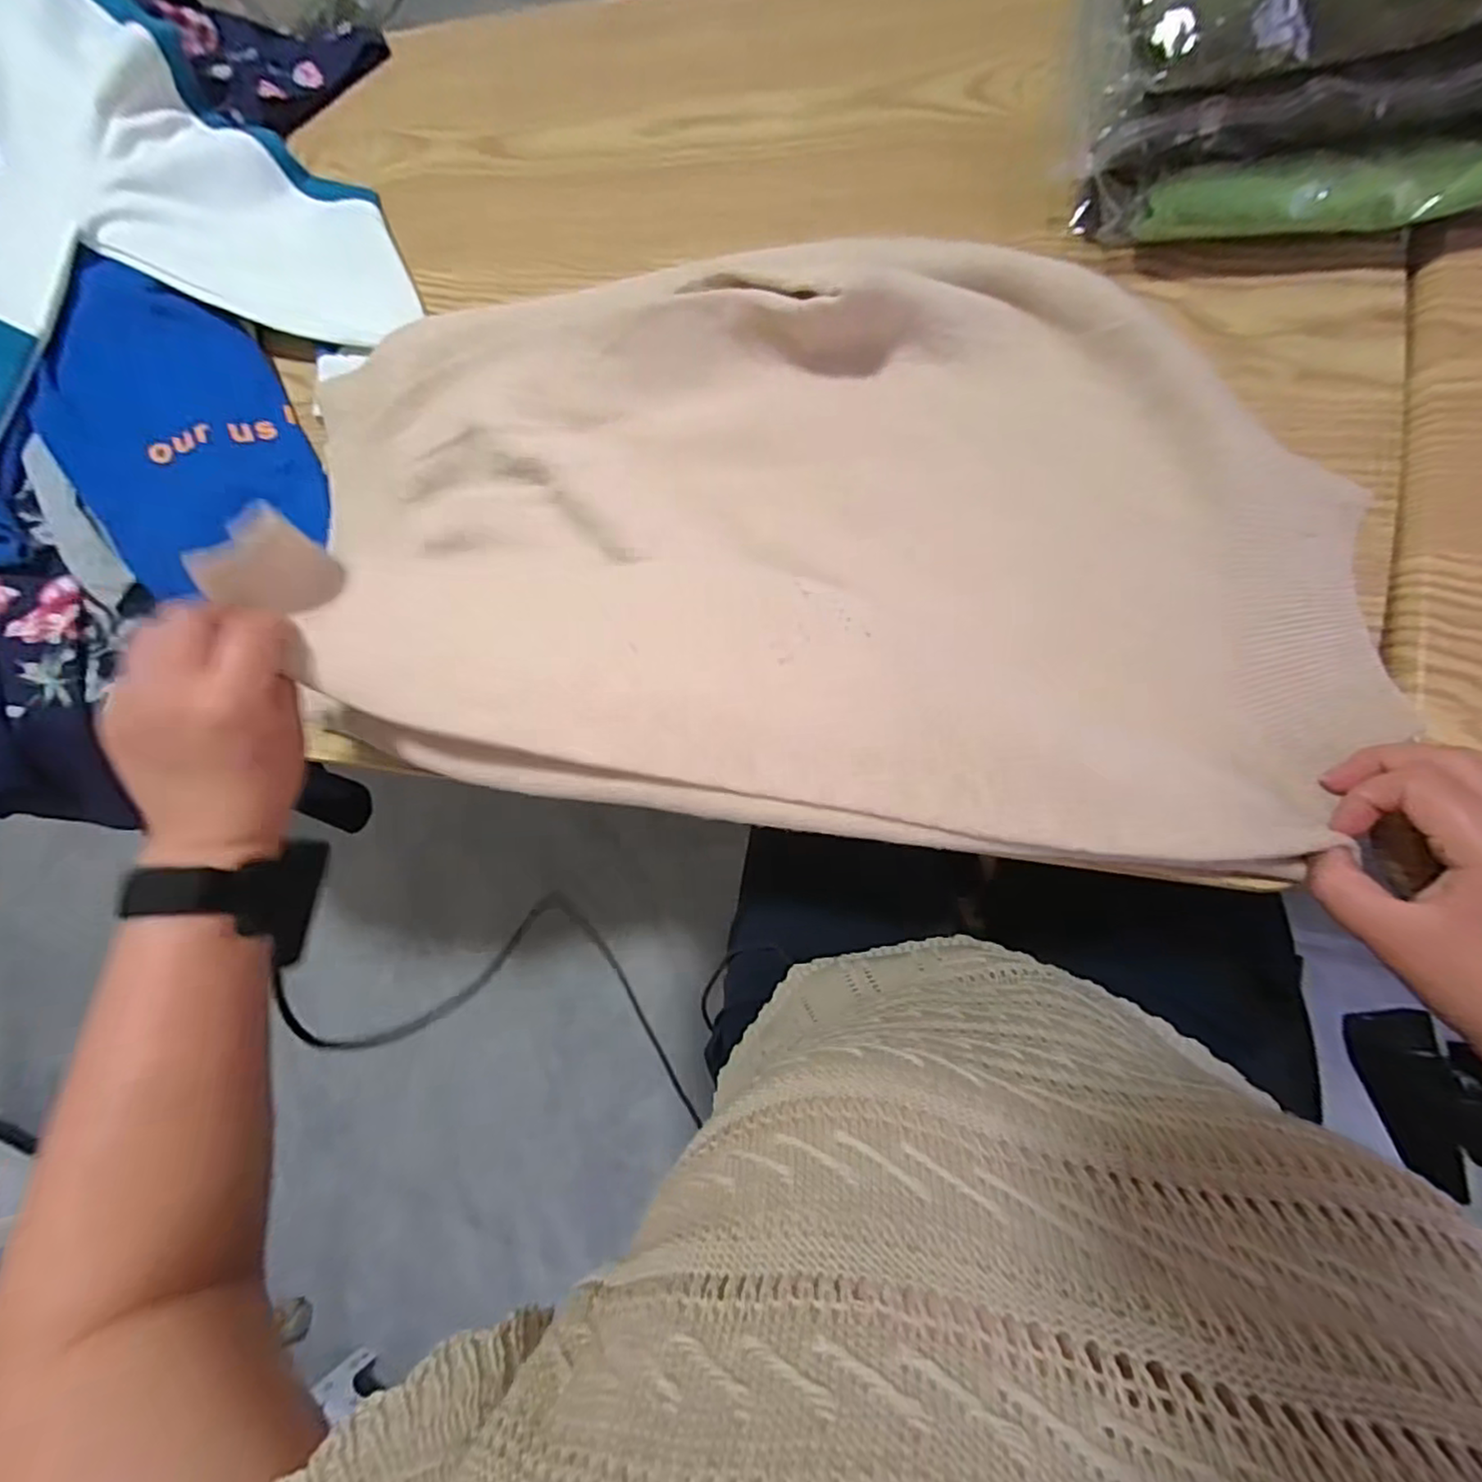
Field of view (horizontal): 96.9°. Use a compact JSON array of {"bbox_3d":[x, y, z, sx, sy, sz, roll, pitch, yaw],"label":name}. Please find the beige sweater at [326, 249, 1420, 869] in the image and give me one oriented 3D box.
[{"bbox_3d":[0.015,-0.114,0.358,0.553,0.067,0.306,6,87,8],"label":"beige sweater"}]

